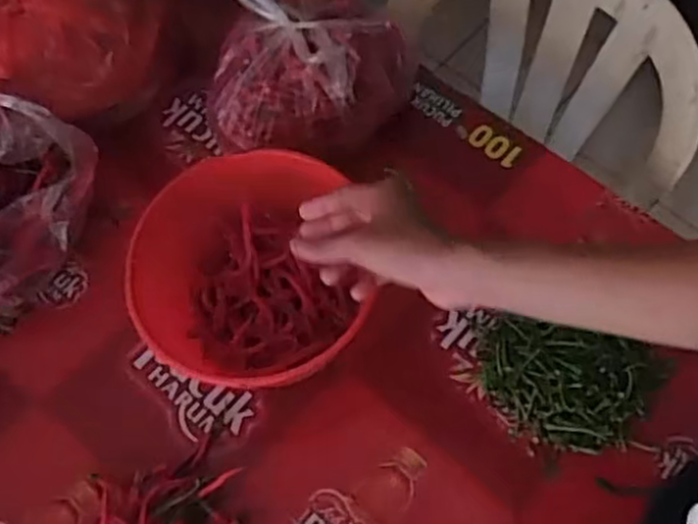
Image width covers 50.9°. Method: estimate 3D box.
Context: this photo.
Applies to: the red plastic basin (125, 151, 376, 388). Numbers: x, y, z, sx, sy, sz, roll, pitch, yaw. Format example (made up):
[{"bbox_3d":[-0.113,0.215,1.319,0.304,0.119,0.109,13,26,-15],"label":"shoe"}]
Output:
[{"bbox_3d":[-0.099,0.011,0.733,0.229,0.117,0.238,-2,66,4],"label":"red plastic basin"}]

